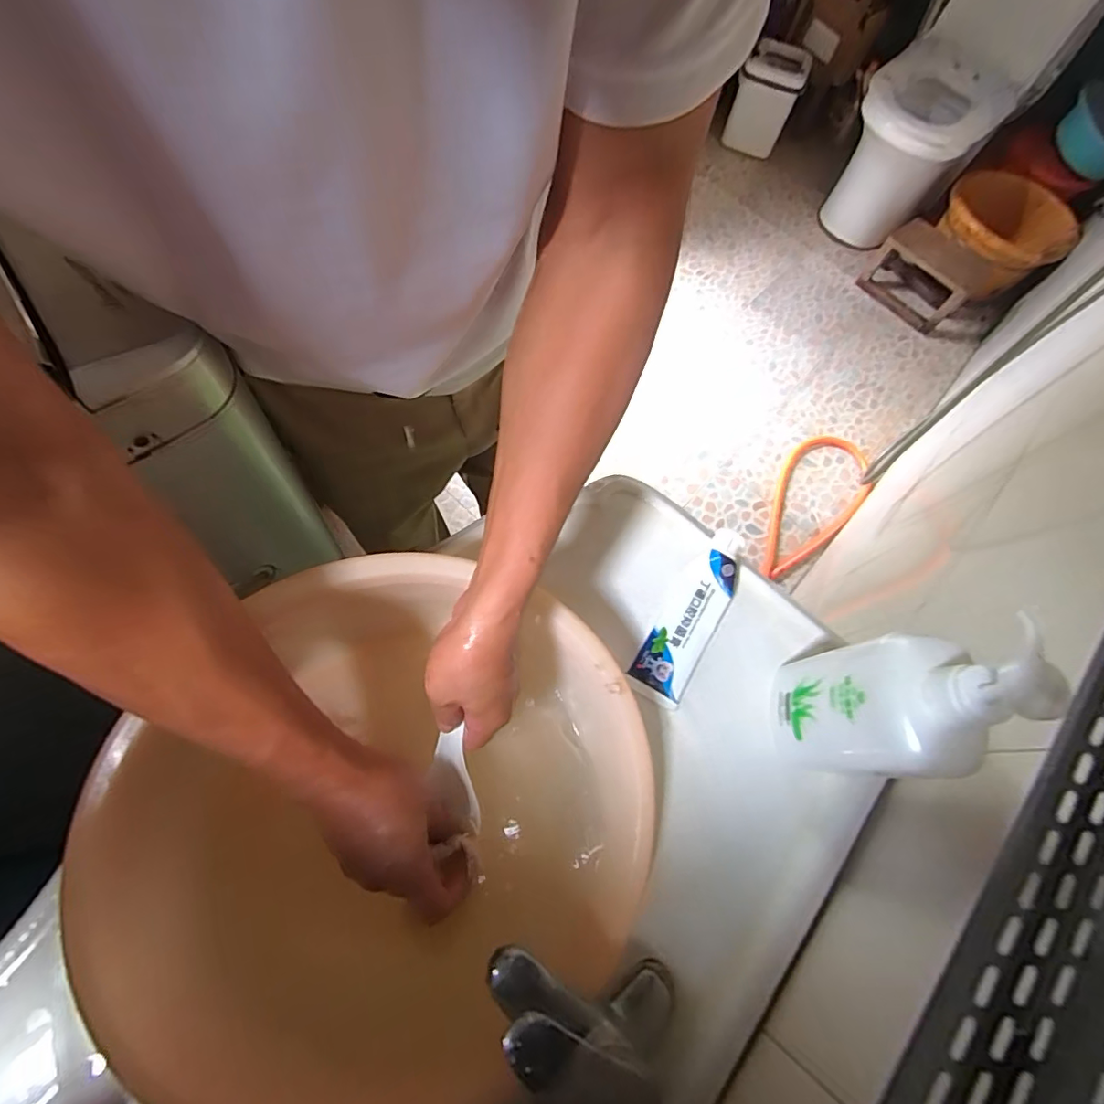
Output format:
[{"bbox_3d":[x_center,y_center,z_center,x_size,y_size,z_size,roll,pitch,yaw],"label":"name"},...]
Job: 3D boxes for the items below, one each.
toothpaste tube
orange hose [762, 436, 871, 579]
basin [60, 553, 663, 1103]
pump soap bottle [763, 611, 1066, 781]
[{"bbox_3d":[0.135,0.056,0.486,0.052,0.029,0.175,33,67,7],"label":"toothpaste tube"},{"bbox_3d":[0.727,-0.143,1.475,0.243,0.026,0.545,40,68,10],"label":"orange hose"},{"bbox_3d":[-0.096,0.200,0.376,0.320,0.151,0.358,38,68,9],"label":"basin"},{"bbox_3d":[0.231,0.104,0.370,0.063,0.230,0.101,-1,67,-7],"label":"pump soap bottle"}]

